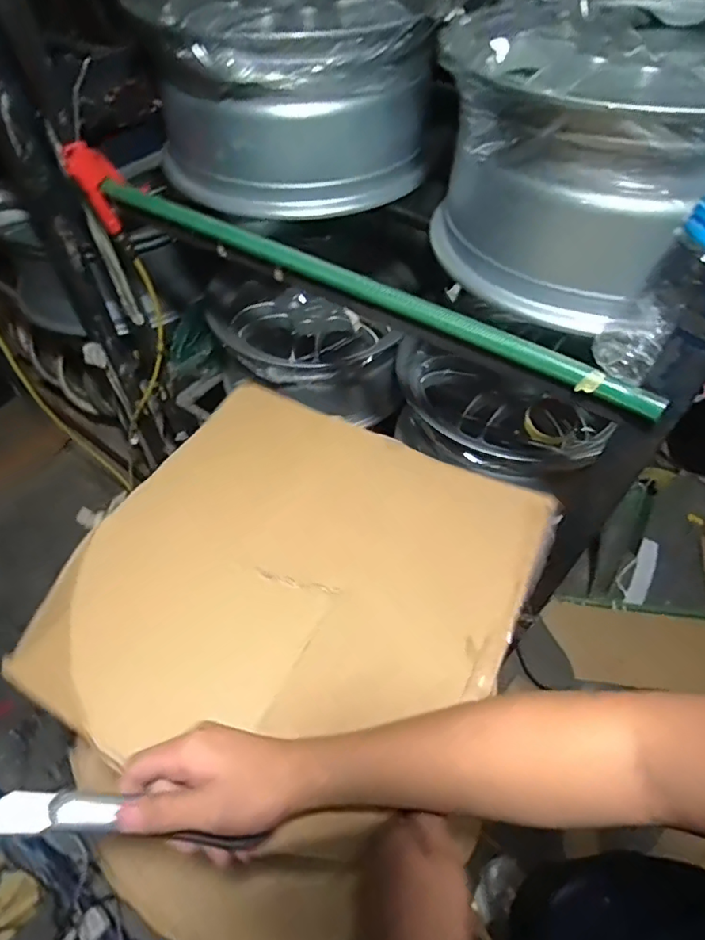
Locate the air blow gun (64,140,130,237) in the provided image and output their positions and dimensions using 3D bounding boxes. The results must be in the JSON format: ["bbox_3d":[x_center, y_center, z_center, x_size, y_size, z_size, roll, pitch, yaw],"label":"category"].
[{"bbox_3d":[-0.382,-0.429,0.798,0.068,0.130,0.028,-17,55,-12],"label":"air blow gun"}]

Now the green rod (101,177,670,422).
[{"bbox_3d":[-0.037,-0.249,0.656,0.817,0.026,0.028,31,59,21],"label":"green rod"}]

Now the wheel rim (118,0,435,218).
[{"bbox_3d":[-0.104,-0.600,0.812,0.398,0.220,0.421,-11,54,-8],"label":"wheel rim"}]

